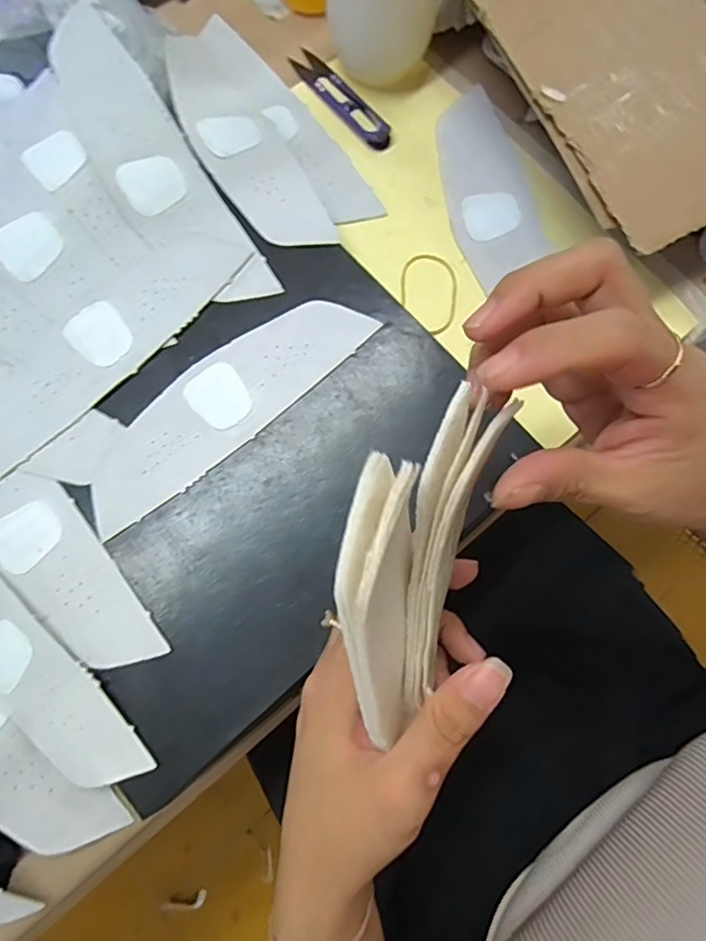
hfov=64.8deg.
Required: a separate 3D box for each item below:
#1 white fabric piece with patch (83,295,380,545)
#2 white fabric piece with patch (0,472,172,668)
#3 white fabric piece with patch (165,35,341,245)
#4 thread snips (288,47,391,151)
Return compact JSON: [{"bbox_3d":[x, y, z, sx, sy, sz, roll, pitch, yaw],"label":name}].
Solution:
[{"bbox_3d":[-0.077,-0.042,0.333,0.192,0.005,0.055,-38,81,-7],"label":"white fabric piece with patch"},{"bbox_3d":[-0.166,0.052,0.314,0.148,0.008,0.053,43,82,8],"label":"white fabric piece with patch"},{"bbox_3d":[-0.079,-0.224,0.369,0.057,0.016,0.197,-27,80,-5],"label":"white fabric piece with patch"},{"bbox_3d":[-0.009,-0.266,0.399,0.021,0.006,0.099,-41,81,-7],"label":"thread snips"}]

